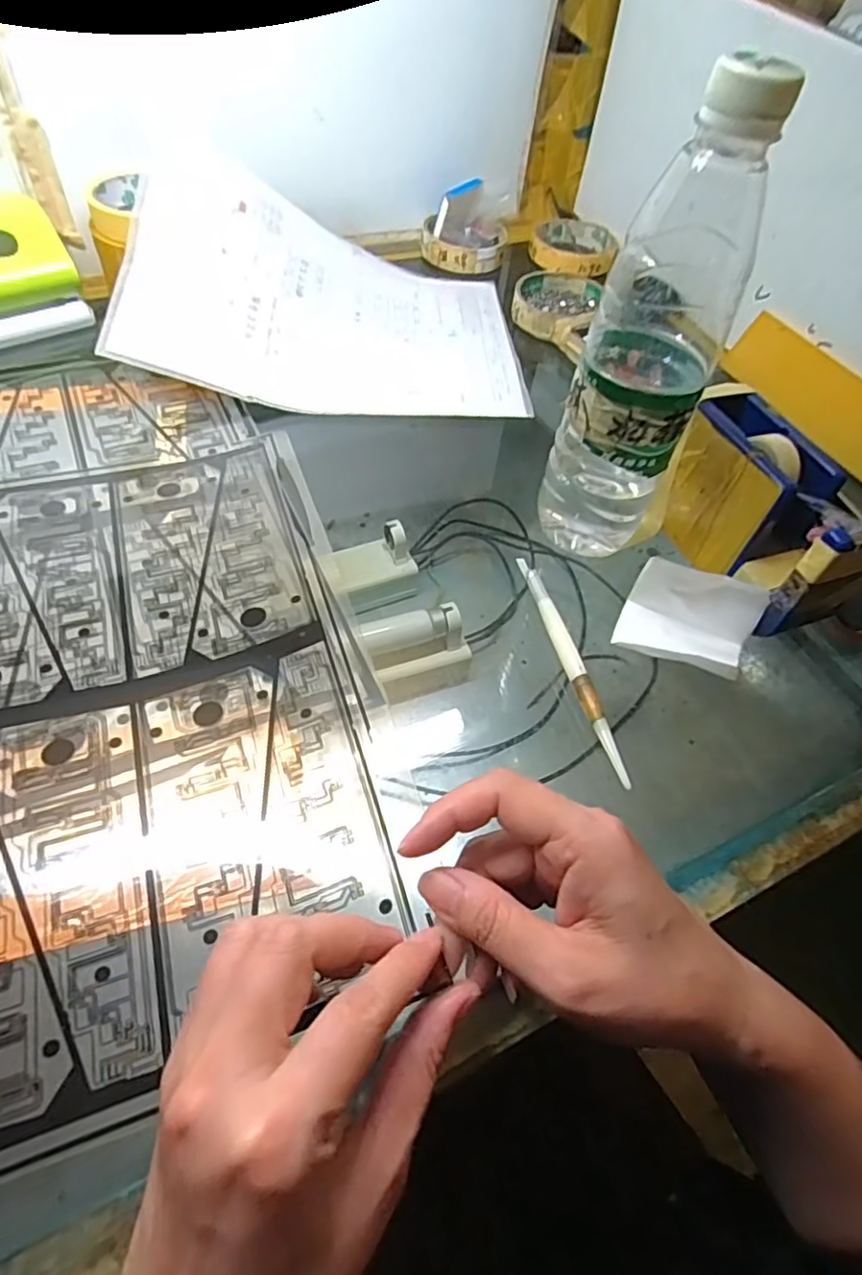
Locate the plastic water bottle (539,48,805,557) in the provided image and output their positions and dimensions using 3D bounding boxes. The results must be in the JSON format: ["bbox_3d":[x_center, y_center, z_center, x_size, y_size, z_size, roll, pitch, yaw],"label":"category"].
[{"bbox_3d":[0.110,-0.139,0.320,0.061,0.229,0.067,27,56,14],"label":"plastic water bottle"}]

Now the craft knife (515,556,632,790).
[{"bbox_3d":[0.074,0.011,0.335,0.008,0.008,0.146,-9,55,-12],"label":"craft knife"}]

